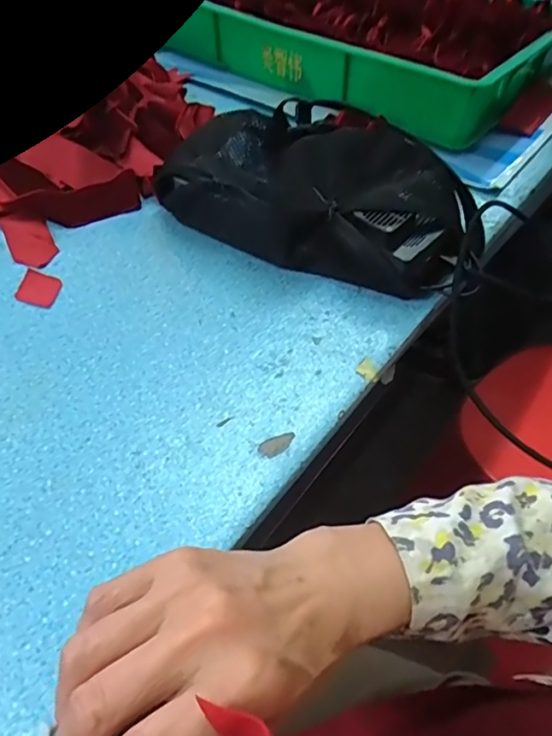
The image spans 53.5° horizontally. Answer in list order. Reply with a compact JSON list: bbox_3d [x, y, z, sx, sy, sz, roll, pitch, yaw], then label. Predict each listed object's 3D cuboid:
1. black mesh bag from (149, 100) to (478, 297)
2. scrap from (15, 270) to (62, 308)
[{"bbox_3d":[0.043,-0.160,0.505,0.284,0.082,0.151,29,54,20],"label":"black mesh bag"},{"bbox_3d":[-0.201,-0.068,0.464,0.037,0.004,0.036,13,50,7],"label":"scrap"}]

